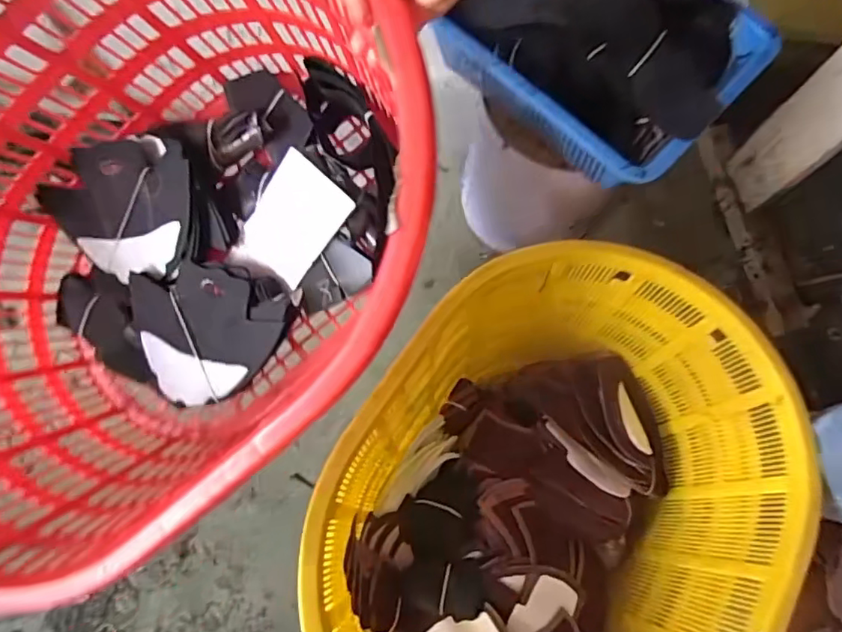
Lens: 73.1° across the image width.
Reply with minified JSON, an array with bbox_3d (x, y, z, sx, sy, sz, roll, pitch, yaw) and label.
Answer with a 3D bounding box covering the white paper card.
[{"bbox_3d":[-0.149,-0.105,0.648,0.097,0.009,0.145,44,115,7],"label":"white paper card"}]

